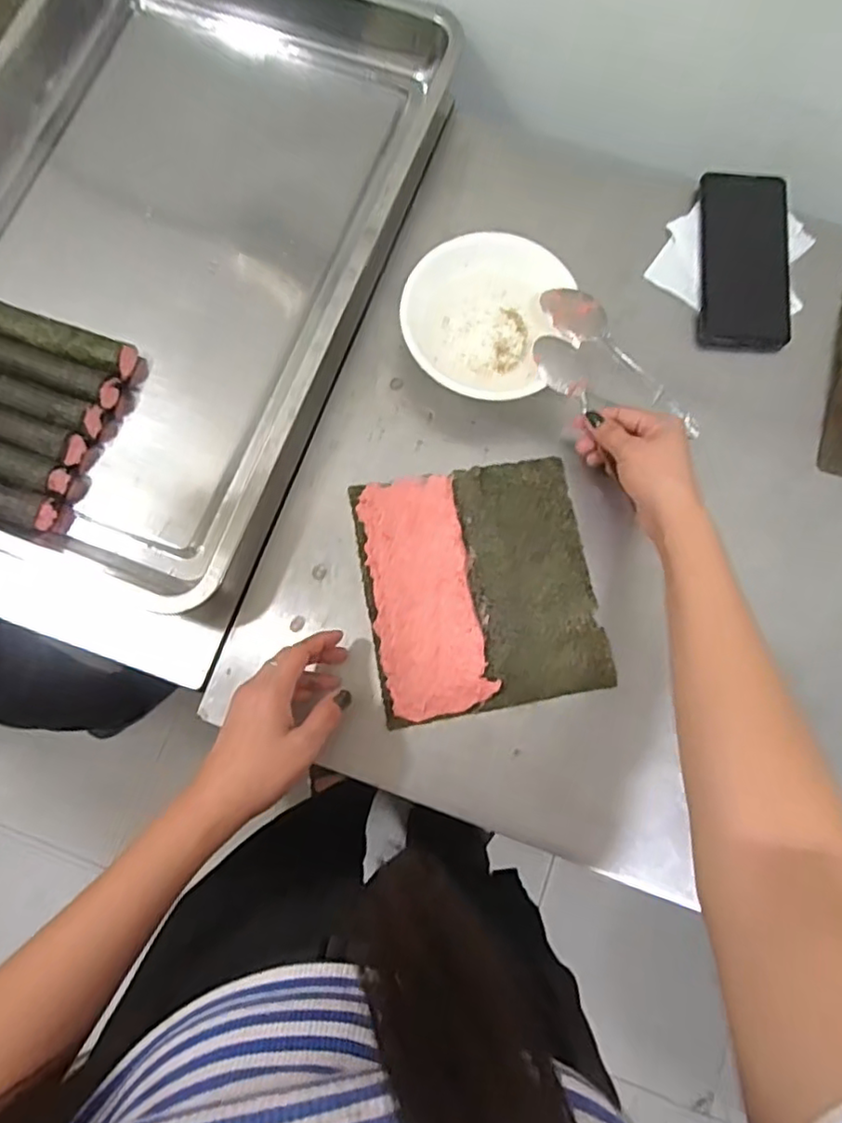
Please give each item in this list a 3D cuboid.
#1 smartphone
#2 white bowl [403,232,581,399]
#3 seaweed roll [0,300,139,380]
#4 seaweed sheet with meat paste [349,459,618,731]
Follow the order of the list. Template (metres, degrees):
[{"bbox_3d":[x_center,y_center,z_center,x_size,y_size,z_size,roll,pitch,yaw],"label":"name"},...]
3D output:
[{"bbox_3d":[0.291,-0.271,0.565,0.078,0.013,0.170,5,79,0],"label":"smartphone"},{"bbox_3d":[0.056,-0.201,0.536,0.138,0.055,0.145,21,80,4],"label":"white bowl"},{"bbox_3d":[-0.345,-0.202,0.533,0.203,0.032,0.040,22,80,4],"label":"seaweed roll"},{"bbox_3d":[0.047,0.018,0.505,0.177,0.011,0.192,-11,79,-3],"label":"seaweed sheet with meat paste"}]

